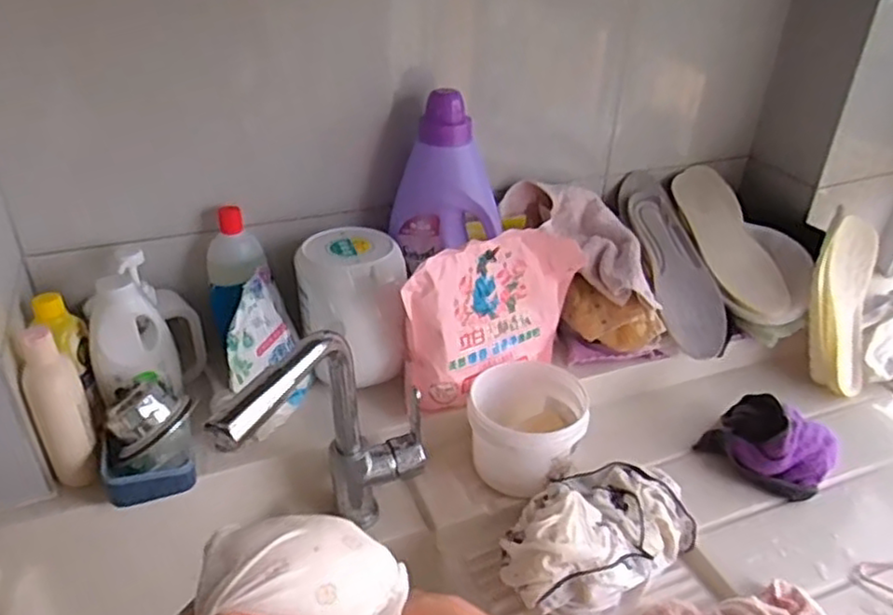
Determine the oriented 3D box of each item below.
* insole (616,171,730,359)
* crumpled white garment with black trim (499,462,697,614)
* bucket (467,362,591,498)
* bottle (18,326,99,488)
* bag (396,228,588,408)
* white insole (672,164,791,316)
[{"bbox_3d":[0.299,-0.067,0.931,0.085,0.019,0.285,-6,60,-12],"label":"insole"},{"bbox_3d":[0.140,0.211,0.663,0.195,0.082,0.125,-26,42,-36],"label":"crumpled white garment with black trim"},{"bbox_3d":[0.087,0.130,0.764,0.124,0.085,0.128,1,33,-1],"label":"bucket"},{"bbox_3d":[-0.359,0.094,0.652,0.044,0.153,0.046,0,33,-3],"label":"bottle"},{"bbox_3d":[0.056,0.001,0.779,0.227,0.169,0.065,-20,39,-30],"label":"bag"},{"bbox_3d":[0.383,-0.097,0.959,0.094,0.013,0.241,-8,60,-15],"label":"white insole"}]

